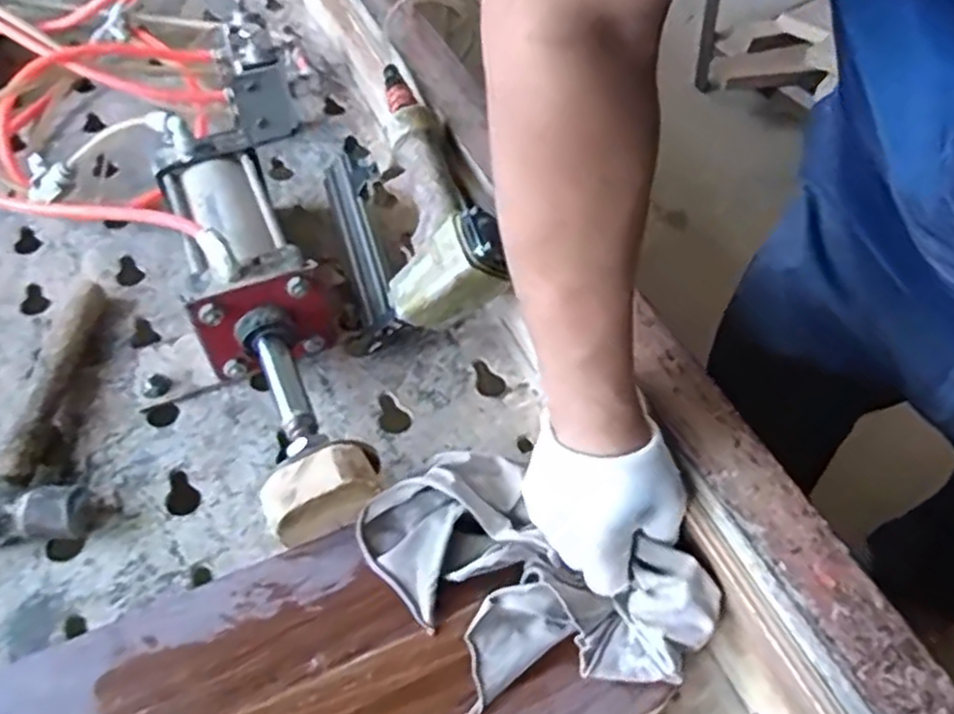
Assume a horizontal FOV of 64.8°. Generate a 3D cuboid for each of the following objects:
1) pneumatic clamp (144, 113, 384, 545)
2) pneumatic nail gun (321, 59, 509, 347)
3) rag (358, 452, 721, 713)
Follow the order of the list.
[{"bbox_3d":[-0.190,-0.025,0.618,0.165,0.119,0.388,-17,55,-12],"label":"pneumatic clamp"},{"bbox_3d":[-0.071,-0.130,0.682,0.056,0.163,0.268,15,41,-40],"label":"pneumatic nail gun"},{"bbox_3d":[0.033,0.136,0.484,0.153,0.047,0.192,-29,58,-19],"label":"rag"}]

